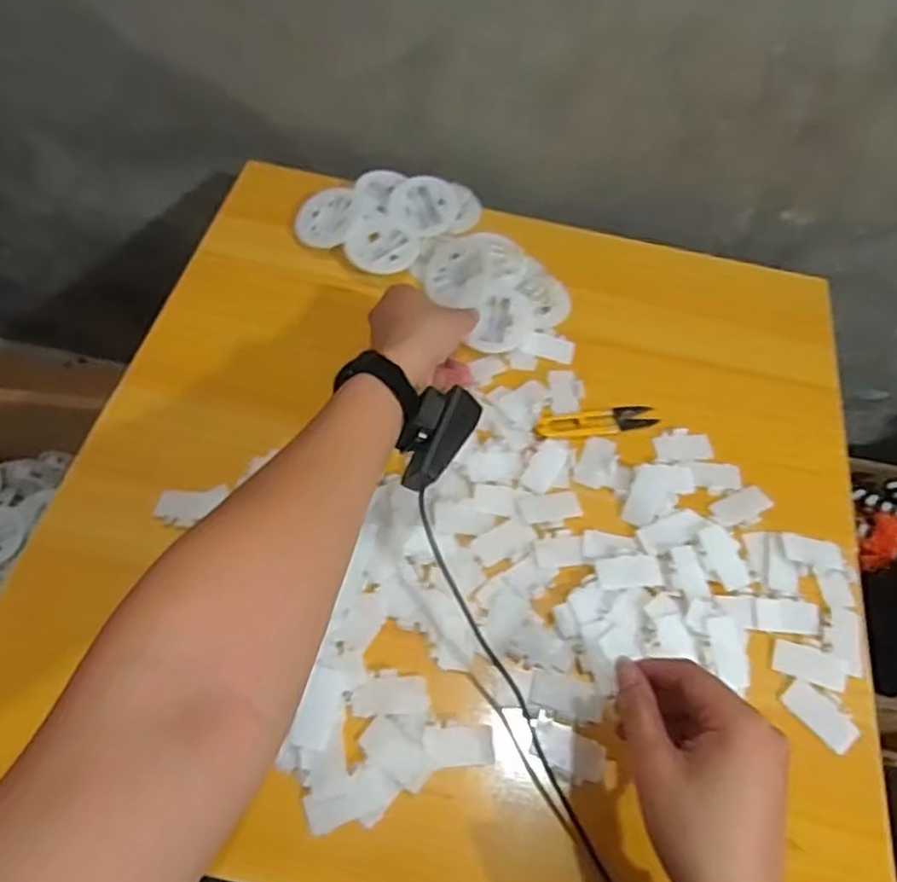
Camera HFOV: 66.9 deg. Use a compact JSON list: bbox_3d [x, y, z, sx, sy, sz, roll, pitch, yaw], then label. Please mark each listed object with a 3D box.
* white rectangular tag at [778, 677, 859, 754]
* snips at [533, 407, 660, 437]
[{"bbox_3d":[0.250,0.184,0.457,0.024,0.004,0.048,-42,69,-12],"label":"white rectangular tag"},{"bbox_3d":[0.124,-0.015,0.566,0.107,0.010,0.025,-11,61,-11],"label":"snips"}]

